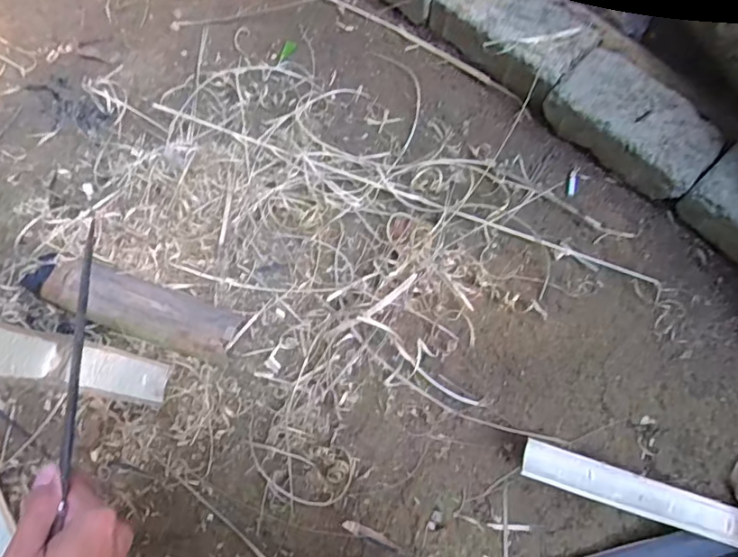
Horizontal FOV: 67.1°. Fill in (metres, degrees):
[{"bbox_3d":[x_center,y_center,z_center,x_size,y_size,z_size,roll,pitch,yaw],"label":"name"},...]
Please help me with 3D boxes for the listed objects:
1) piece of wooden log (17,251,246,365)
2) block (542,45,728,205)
[{"bbox_3d":[-0.271,0.030,0.635,0.245,0.039,0.063,19,70,8],"label":"piece of wooden log"},{"bbox_3d":[0.337,-0.195,0.719,0.203,0.076,0.113,41,74,15],"label":"block"}]

